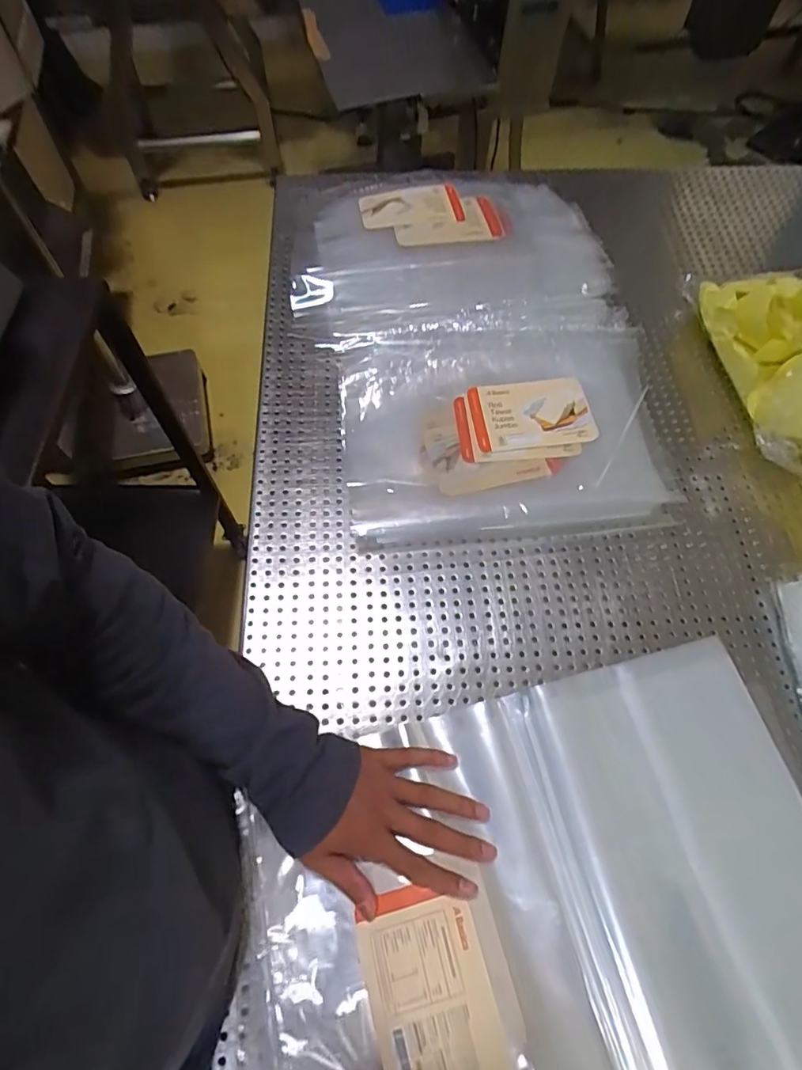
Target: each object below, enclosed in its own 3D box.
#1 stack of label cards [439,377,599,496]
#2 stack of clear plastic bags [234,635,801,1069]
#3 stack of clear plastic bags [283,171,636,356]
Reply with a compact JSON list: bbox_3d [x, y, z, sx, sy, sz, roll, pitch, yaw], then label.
[{"bbox_3d":[0.123,-0.111,0.602,0.179,0.020,0.122,-13,65,-7],"label":"stack of label cards"},{"bbox_3d":[0.119,0.286,0.422,0.444,0.031,0.318,-13,66,-10],"label":"stack of clear plastic bags"},{"bbox_3d":[0.057,-0.355,0.701,0.389,0.071,0.289,-7,64,-4],"label":"stack of clear plastic bags"}]

